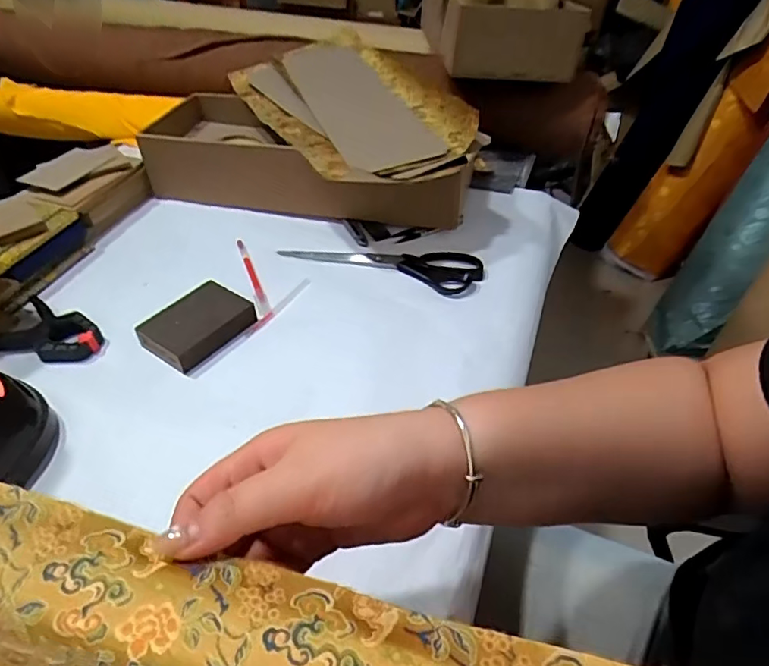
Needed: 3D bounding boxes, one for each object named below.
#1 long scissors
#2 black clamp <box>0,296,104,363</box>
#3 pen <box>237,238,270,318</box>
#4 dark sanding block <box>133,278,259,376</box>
[{"bbox_3d":[-0.007,-0.086,0.641,0.242,0.012,0.065,11,45,11],"label":"long scissors"},{"bbox_3d":[-0.340,0.004,0.540,0.102,0.020,0.068,16,46,16],"label":"black clamp"},{"bbox_3d":[-0.157,-0.072,0.632,0.012,0.008,0.141,-15,46,-15],"label":"pen"},{"bbox_3d":[-0.192,-0.010,0.551,0.065,0.027,0.099,30,51,27],"label":"dark sanding block"}]

